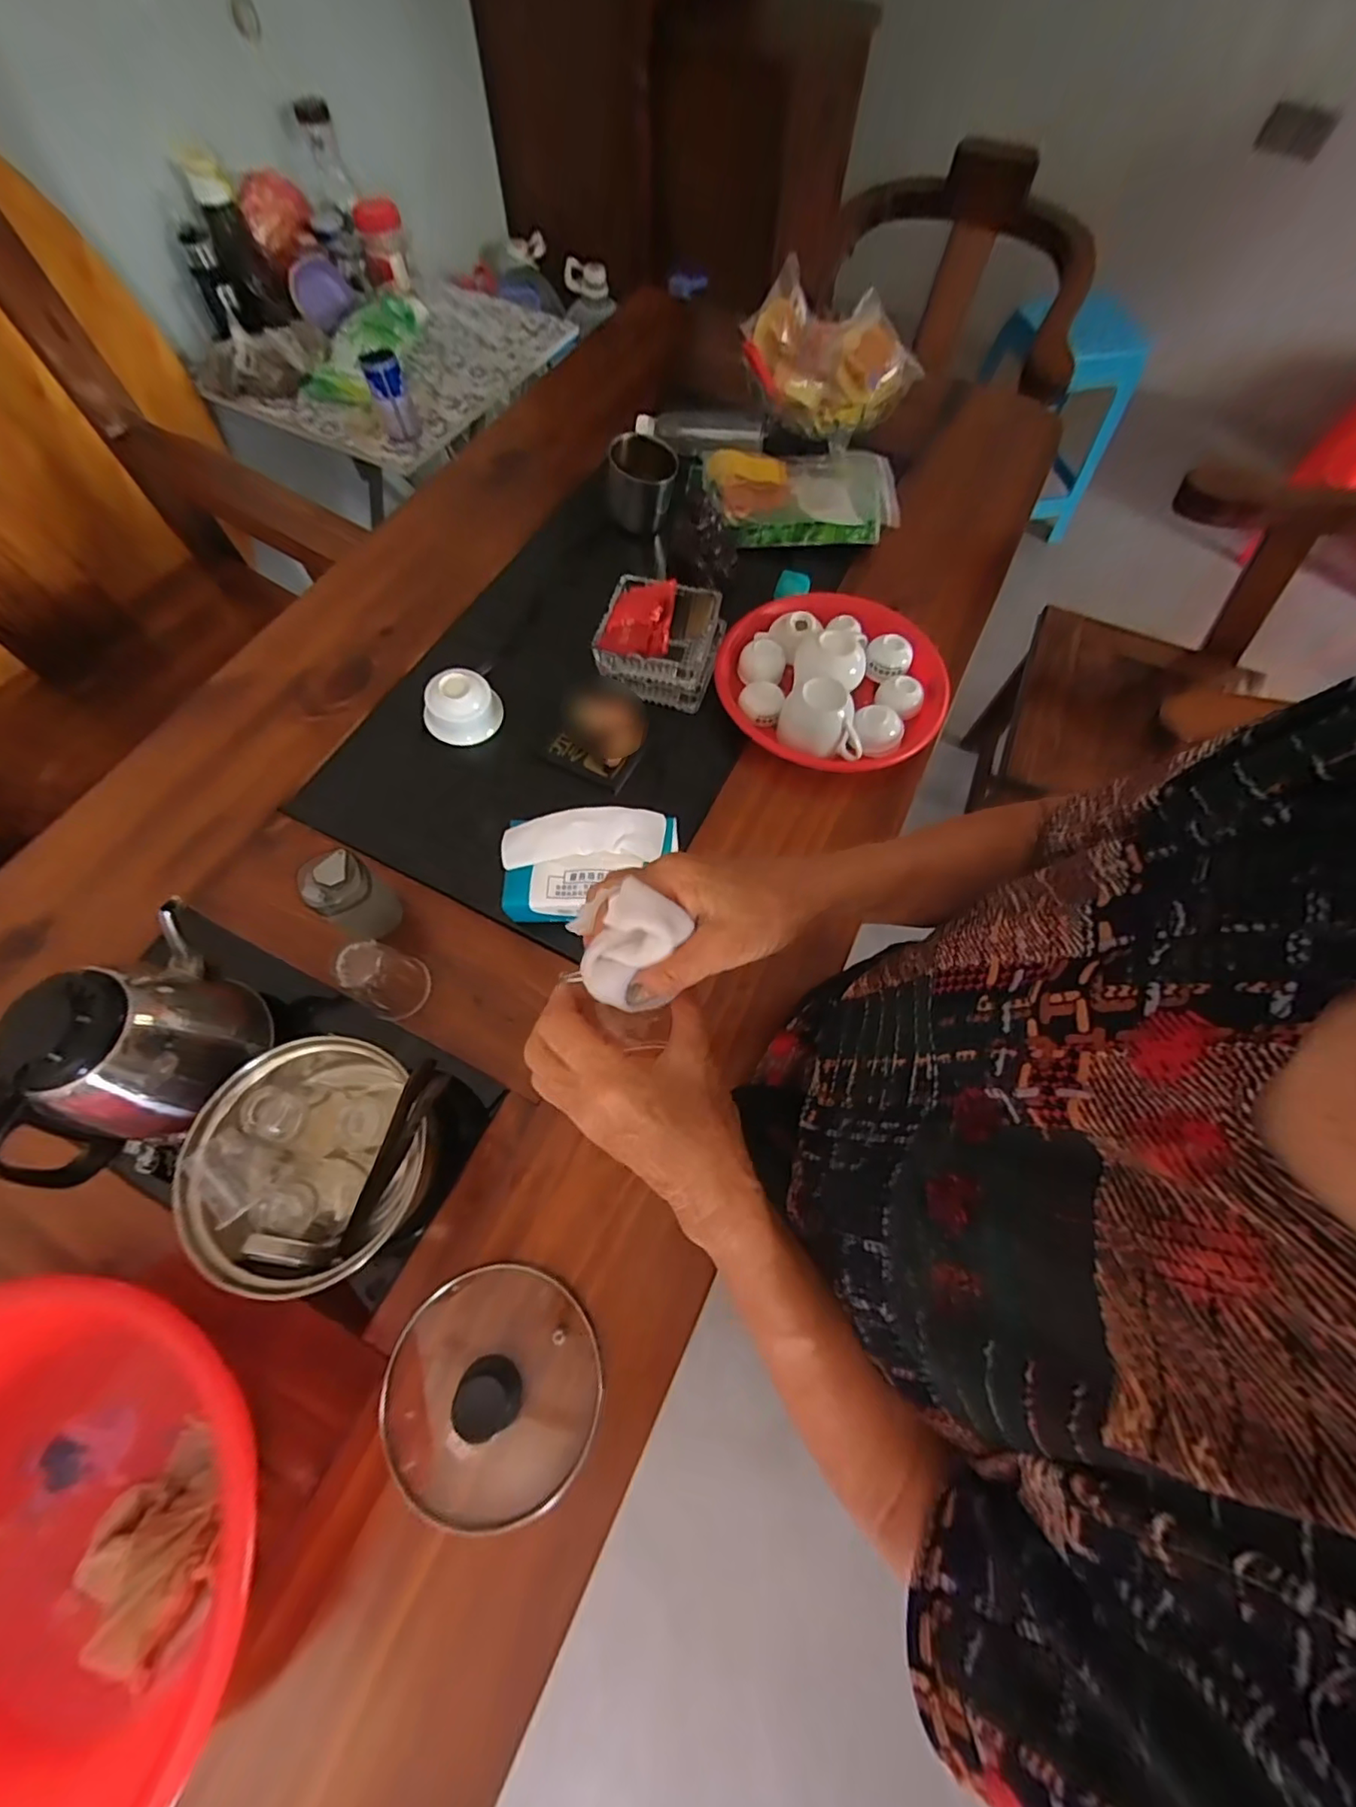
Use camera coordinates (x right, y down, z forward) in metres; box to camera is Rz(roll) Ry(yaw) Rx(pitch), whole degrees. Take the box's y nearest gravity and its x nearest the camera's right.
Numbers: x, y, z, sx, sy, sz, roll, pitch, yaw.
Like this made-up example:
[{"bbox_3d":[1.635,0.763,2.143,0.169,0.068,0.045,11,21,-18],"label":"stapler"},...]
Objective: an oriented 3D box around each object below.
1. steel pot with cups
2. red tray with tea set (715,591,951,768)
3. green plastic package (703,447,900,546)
[{"bbox_3d":[-0.254,0.190,0.445,0.161,0.098,0.157,1,66,-1],"label":"steel pot with cups"},{"bbox_3d":[0.171,-0.255,0.658,0.251,0.071,0.238,3,68,1],"label":"red tray with tea set"},{"bbox_3d":[0.163,-0.559,0.807,0.250,0.032,0.176,2,66,-1],"label":"green plastic package"}]

